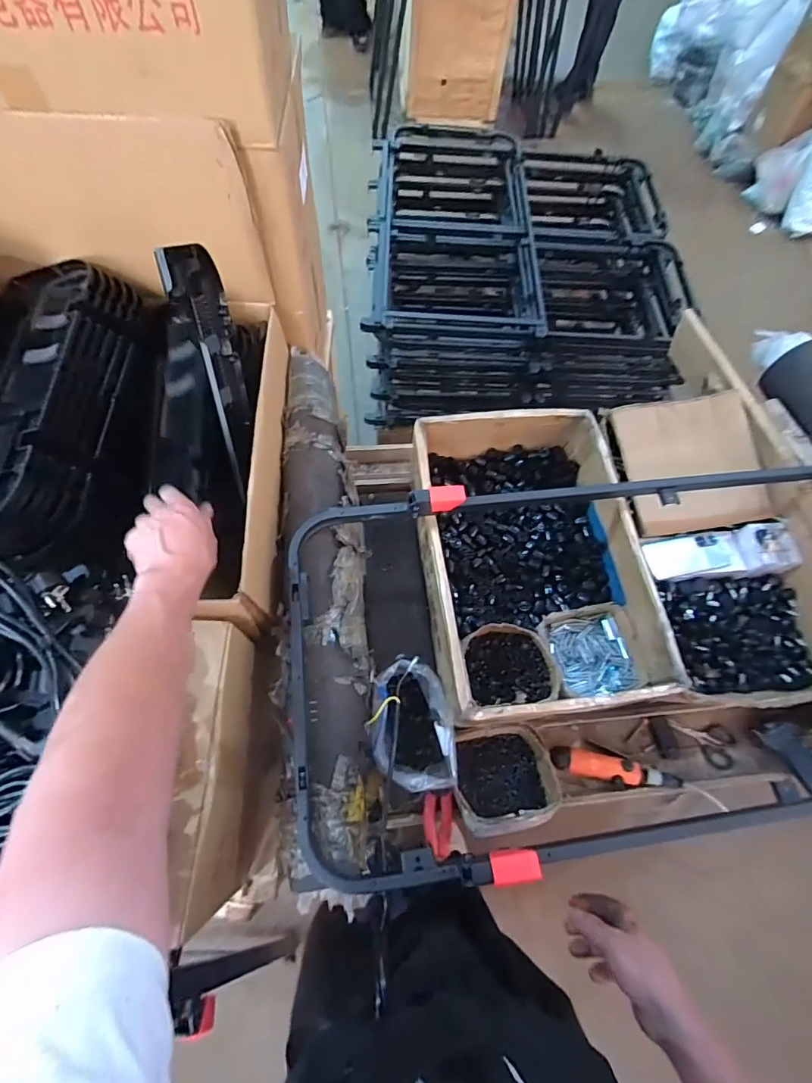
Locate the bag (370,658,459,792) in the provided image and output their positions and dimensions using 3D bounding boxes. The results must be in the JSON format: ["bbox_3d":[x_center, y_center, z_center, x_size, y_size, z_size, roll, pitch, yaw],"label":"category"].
[{"bbox_3d":[0.010,0.293,0.740,0.124,0.107,0.184,-4,66,-4],"label":"bag"}]

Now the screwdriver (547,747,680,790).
[{"bbox_3d":[0.355,0.394,0.799,0.212,0.050,0.046,12,66,2],"label":"screwdriver"}]

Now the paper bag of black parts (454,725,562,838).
[{"bbox_3d":[0.154,0.377,0.753,0.158,0.093,0.144,-8,67,-7],"label":"paper bag of black parts"}]

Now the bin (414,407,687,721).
[{"bbox_3d":[0.211,0.024,0.828,0.346,0.161,0.521,-3,66,-4],"label":"bin"}]

